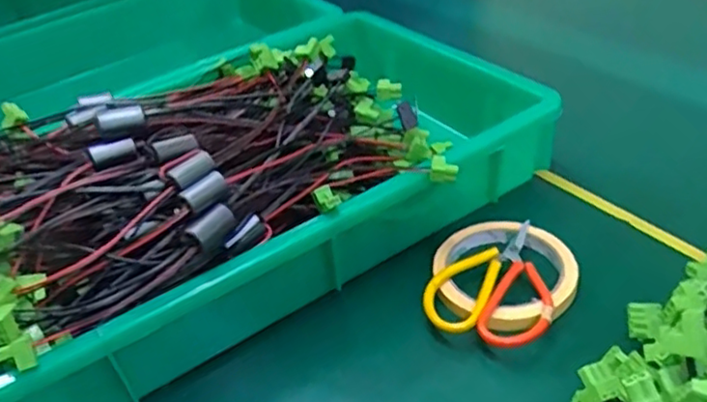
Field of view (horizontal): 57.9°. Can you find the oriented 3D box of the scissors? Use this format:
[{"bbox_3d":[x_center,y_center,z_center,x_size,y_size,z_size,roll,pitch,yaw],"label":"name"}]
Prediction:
[{"bbox_3d":[0.094,0.053,0.428,0.079,0.020,0.107,6,37,21],"label":"scissors"}]

